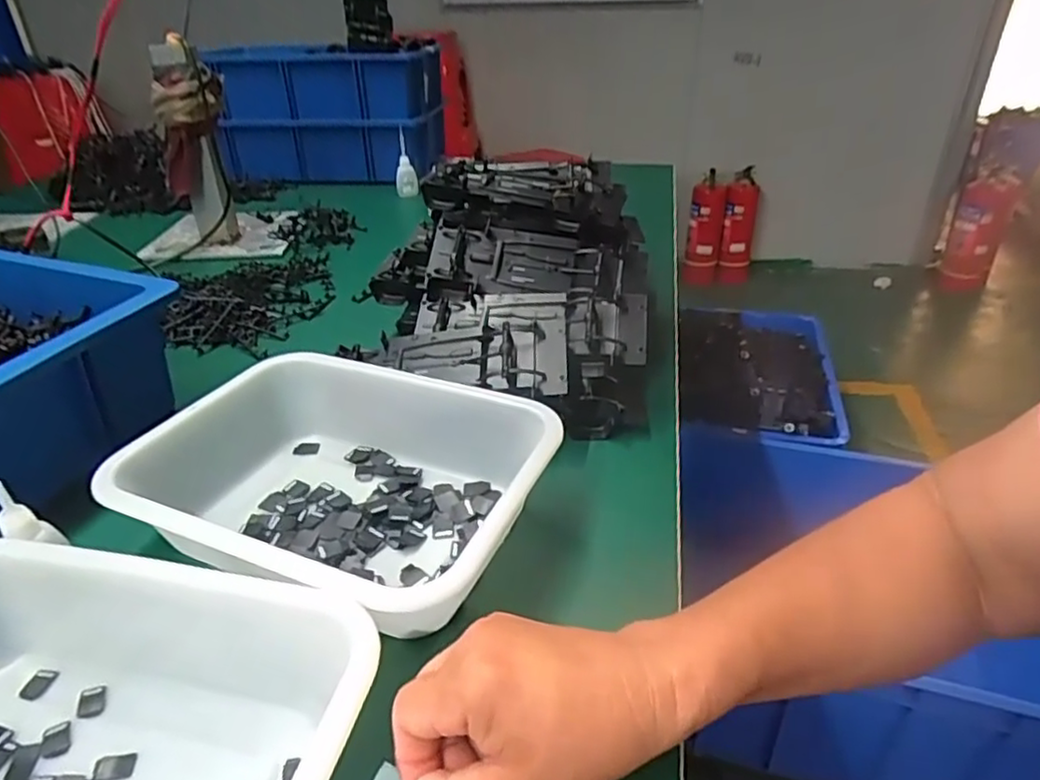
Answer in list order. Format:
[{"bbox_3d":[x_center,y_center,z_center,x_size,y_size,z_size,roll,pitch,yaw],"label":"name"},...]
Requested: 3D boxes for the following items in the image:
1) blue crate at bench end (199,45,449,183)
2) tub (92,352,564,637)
[{"bbox_3d":[-0.351,-0.521,1.205,0.363,0.211,0.248,2,32,6],"label":"blue crate at bench end"},{"bbox_3d":[-0.110,0.059,0.410,0.236,0.061,0.177,13,35,22],"label":"tub"}]

